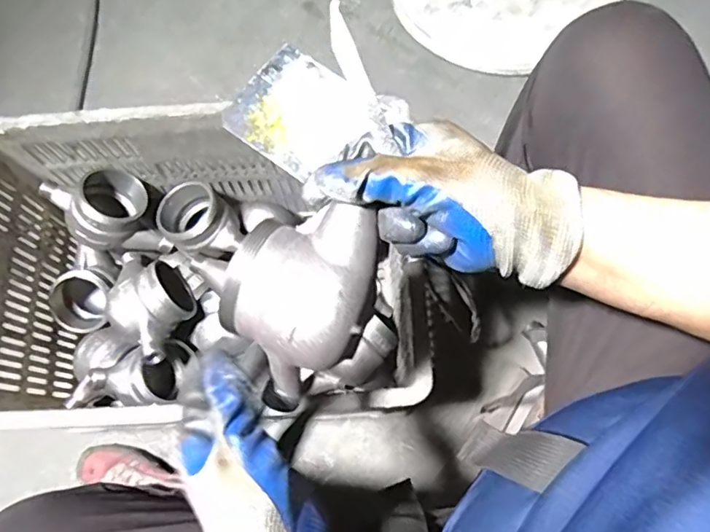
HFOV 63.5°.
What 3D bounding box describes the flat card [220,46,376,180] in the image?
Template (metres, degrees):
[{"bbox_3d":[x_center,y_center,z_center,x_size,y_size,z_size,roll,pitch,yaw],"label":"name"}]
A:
[{"bbox_3d":[-0.058,-0.159,0.593,0.130,0.006,0.116,35,80,14],"label":"flat card"}]

